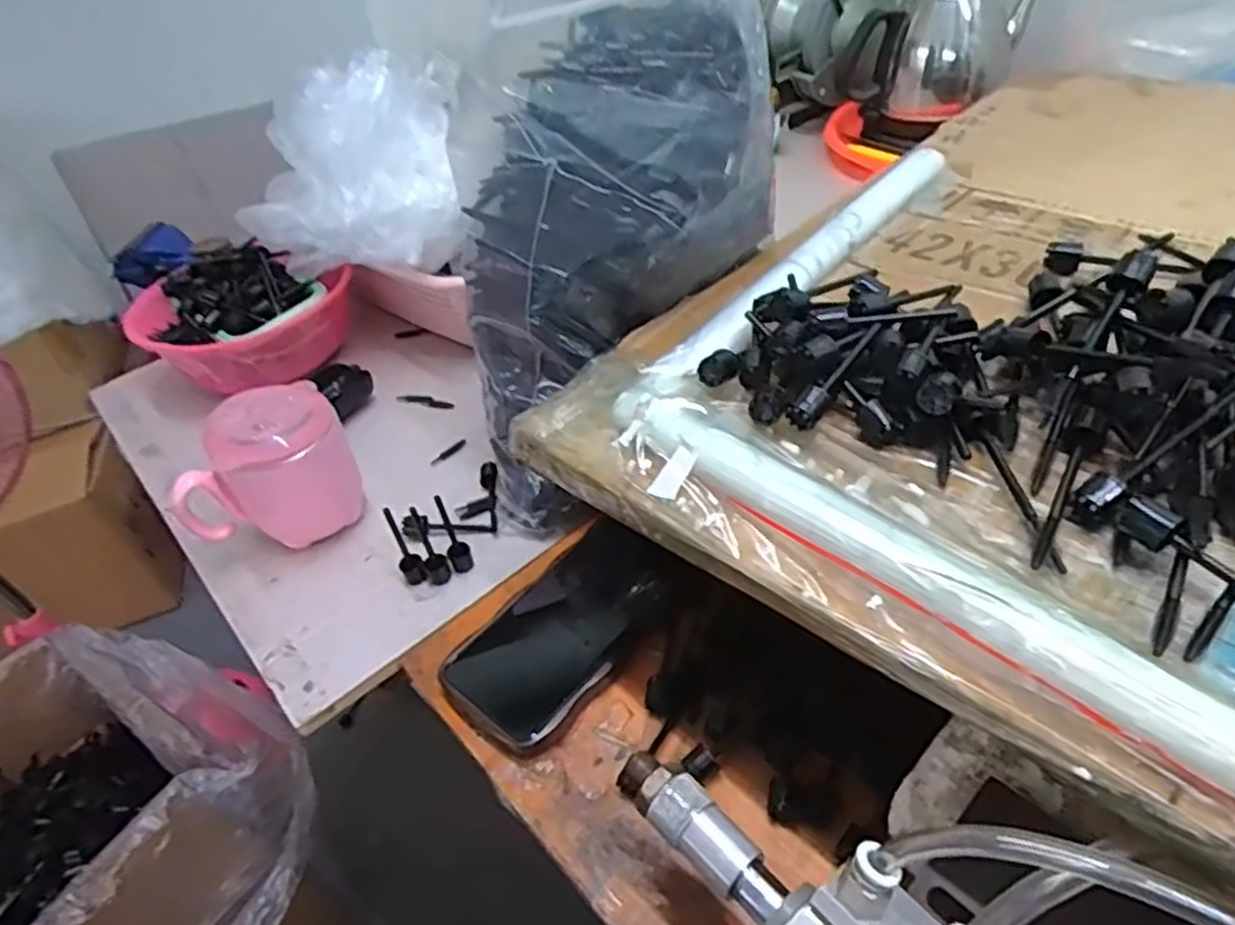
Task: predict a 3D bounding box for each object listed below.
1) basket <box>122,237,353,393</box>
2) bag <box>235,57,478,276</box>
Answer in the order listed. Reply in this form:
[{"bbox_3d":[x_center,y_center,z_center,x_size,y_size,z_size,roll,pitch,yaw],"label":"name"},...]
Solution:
[{"bbox_3d":[-0.335,-0.134,0.677,0.165,0.080,0.152,-38,49,-27],"label":"basket"},{"bbox_3d":[-0.214,-0.237,0.616,0.182,0.133,0.155,-22,44,-13],"label":"bag"}]

